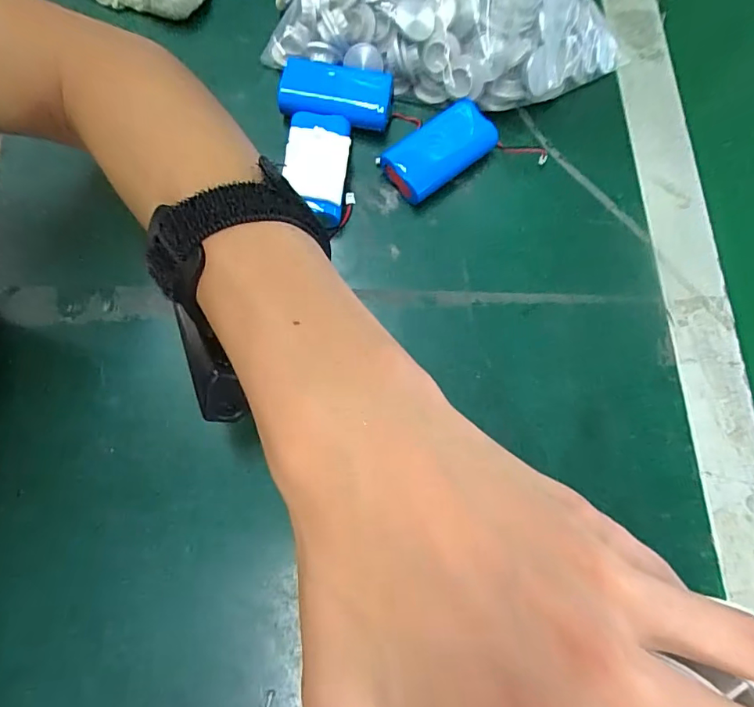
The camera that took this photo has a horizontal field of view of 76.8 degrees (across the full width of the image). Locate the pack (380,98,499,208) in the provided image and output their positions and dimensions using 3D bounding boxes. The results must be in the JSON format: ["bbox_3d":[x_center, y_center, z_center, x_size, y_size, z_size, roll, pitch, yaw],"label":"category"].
[{"bbox_3d":[0.037,-0.123,0.289,0.070,0.019,0.035,-38,80,-11],"label":"pack"}]

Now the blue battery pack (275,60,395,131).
[{"bbox_3d":[-0.026,-0.160,0.297,0.069,0.019,0.037,13,75,1],"label":"blue battery pack"}]

